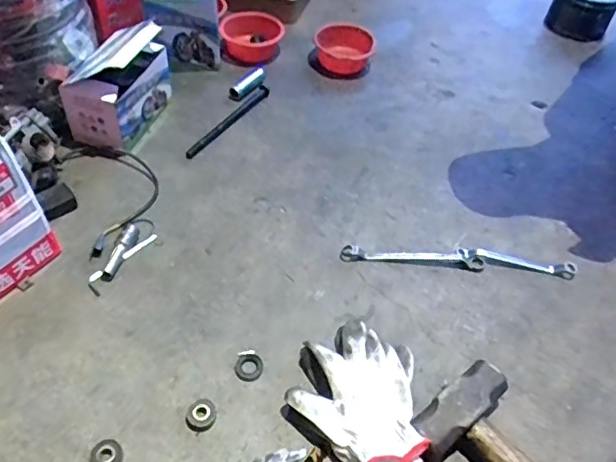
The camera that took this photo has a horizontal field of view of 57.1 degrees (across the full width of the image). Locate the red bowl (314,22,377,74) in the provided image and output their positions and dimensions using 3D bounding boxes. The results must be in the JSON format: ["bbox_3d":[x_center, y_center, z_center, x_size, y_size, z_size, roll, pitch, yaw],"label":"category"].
[{"bbox_3d":[0.066,-0.345,1.066,0.121,0.055,0.099,7,50,1],"label":"red bowl"}]

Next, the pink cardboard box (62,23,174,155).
[{"bbox_3d":[-0.293,-0.225,0.879,0.097,0.128,0.179,15,50,8],"label":"pink cardboard box"}]

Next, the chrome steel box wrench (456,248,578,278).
[{"bbox_3d":[0.286,0.044,0.776,0.162,0.013,0.028,7,50,1],"label":"chrome steel box wrench"}]

